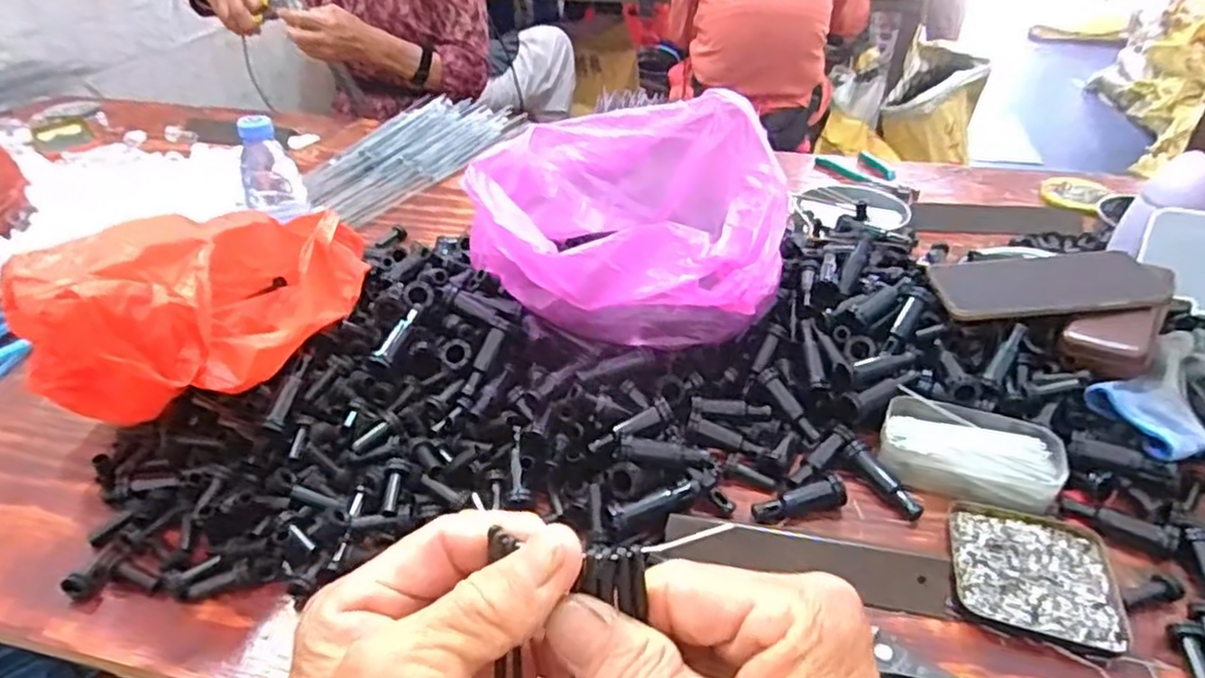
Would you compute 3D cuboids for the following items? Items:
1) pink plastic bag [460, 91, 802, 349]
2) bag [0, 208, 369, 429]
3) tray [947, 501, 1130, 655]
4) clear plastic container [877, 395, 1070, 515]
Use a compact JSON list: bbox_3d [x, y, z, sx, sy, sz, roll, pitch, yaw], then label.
[{"bbox_3d":[0.020,-0.101,0.604,0.254,0.124,0.190,7,37,8],"label":"pink plastic bag"},{"bbox_3d":[-0.294,-0.027,0.555,0.148,0.168,0.241,22,42,26],"label":"bag"},{"bbox_3d":[0.278,0.150,0.467,0.095,0.011,0.097,11,38,13],"label":"tray"},{"bbox_3d":[0.270,0.083,0.530,0.119,0.032,0.073,10,38,13],"label":"clear plastic container"}]

